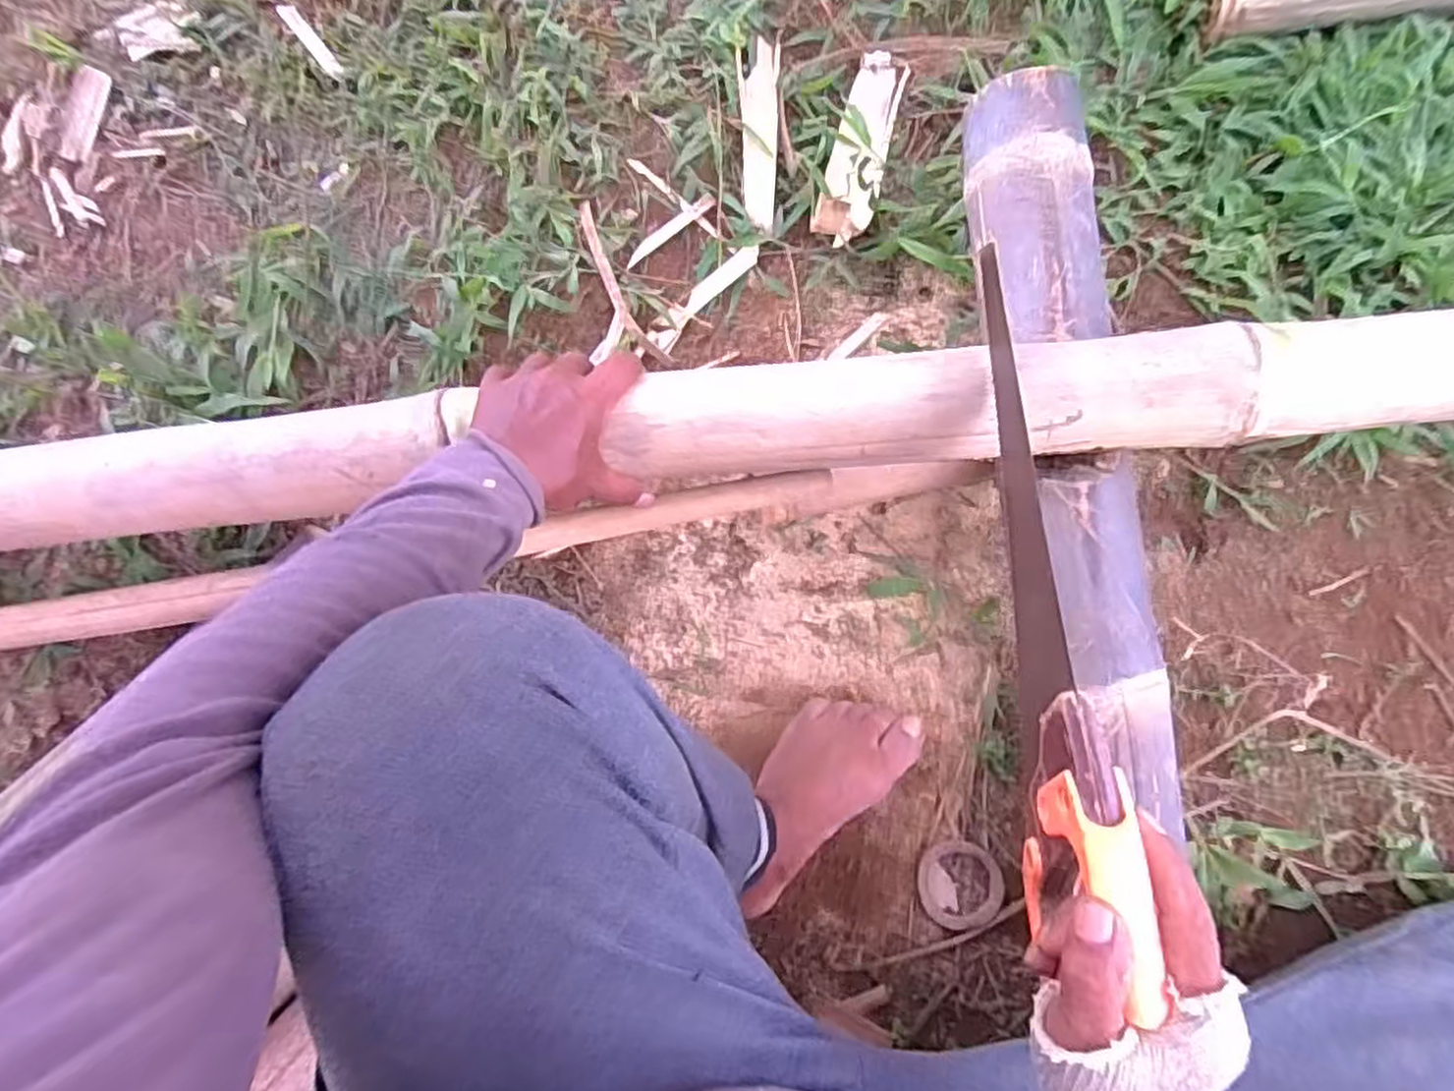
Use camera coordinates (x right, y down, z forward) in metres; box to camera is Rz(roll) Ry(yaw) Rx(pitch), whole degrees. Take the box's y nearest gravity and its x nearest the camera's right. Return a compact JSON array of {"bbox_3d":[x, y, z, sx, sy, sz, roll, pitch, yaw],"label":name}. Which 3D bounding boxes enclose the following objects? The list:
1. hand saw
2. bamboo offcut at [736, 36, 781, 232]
[{"bbox_3d":[0.179,0.019,0.425,0.031,0.093,0.413,0,68,1],"label":"hand saw"},{"bbox_3d":[0.030,-0.419,0.721,0.043,0.010,0.200,3,84,-2],"label":"bamboo offcut"}]

